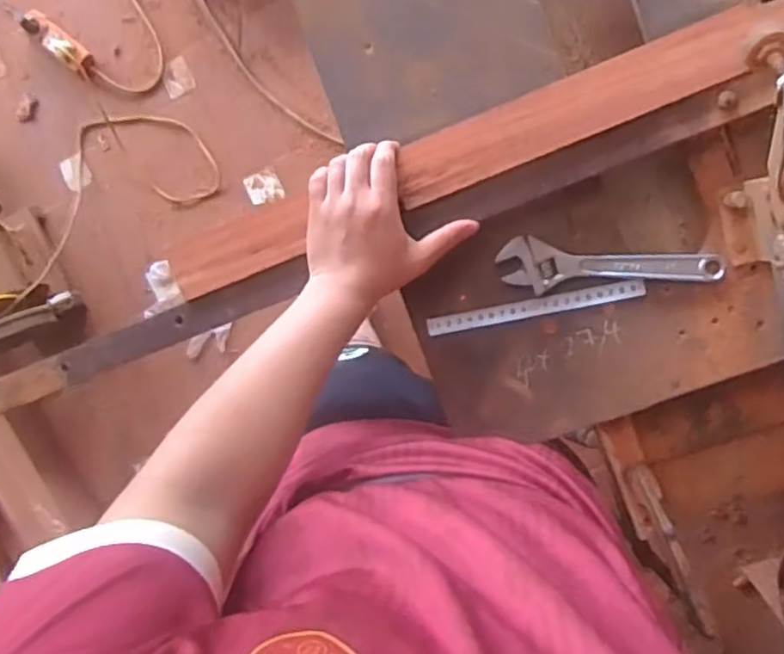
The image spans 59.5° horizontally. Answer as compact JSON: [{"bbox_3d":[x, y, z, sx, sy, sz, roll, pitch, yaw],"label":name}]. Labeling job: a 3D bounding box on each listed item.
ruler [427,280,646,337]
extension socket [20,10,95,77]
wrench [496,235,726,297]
[{"bbox_3d":[0.132,-0.017,0.636,0.197,0.005,0.018,-11,98,8],"label":"ruler"},{"bbox_3d":[-0.724,-0.618,1.495,0.171,0.058,0.057,39,98,0],"label":"extension socket"},{"bbox_3d":[0.197,-0.050,0.620,0.194,0.008,0.047,6,97,4],"label":"wrench"}]

